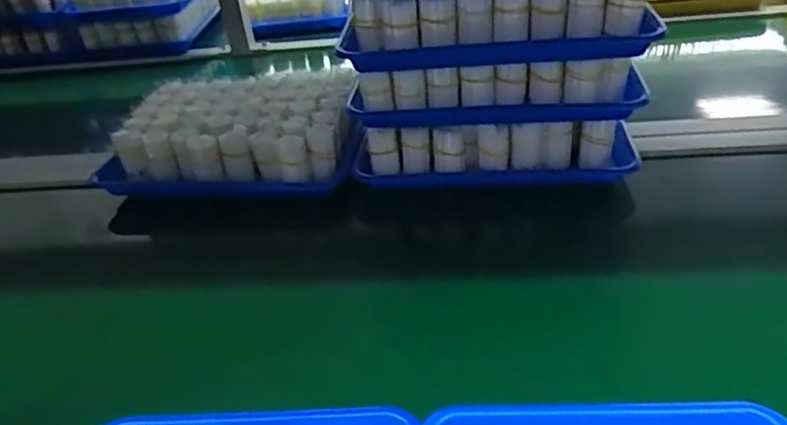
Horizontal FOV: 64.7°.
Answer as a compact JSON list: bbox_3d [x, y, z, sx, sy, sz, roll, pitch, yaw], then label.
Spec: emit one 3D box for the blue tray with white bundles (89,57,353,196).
[{"bbox_3d":[-0.200,-0.108,0.838,0.317,0.080,0.209,1,35,11],"label":"blue tray with white bundles"}]

